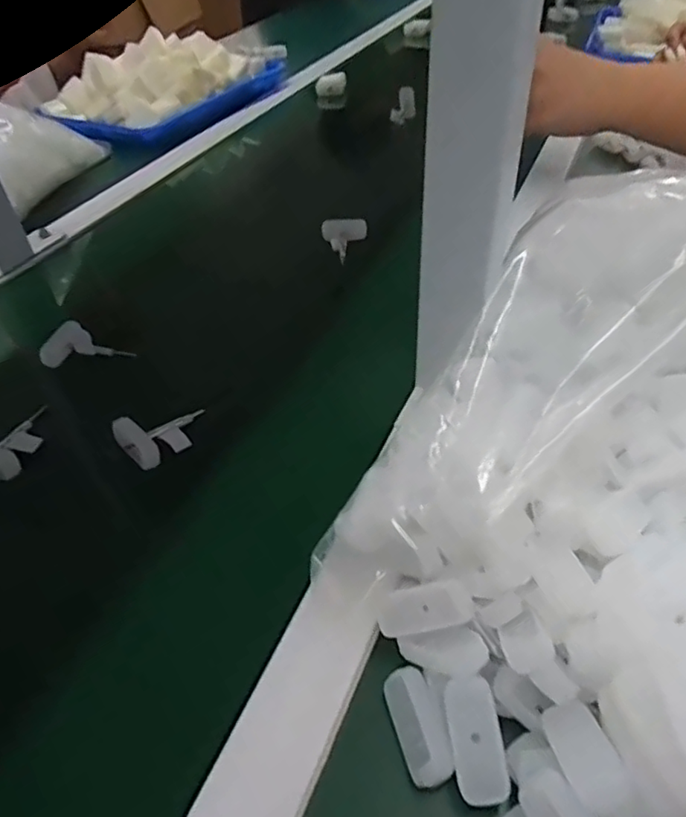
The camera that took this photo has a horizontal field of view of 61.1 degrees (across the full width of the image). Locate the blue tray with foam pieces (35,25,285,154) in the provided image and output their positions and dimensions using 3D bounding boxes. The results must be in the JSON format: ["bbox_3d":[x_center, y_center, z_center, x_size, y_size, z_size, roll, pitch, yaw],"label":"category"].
[{"bbox_3d":[-0.251,-0.471,0.832,0.205,0.098,0.347,22,50,28],"label":"blue tray with foam pieces"}]

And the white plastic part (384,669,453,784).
[{"bbox_3d":[0.031,0.128,0.236,0.018,0.014,0.041,-16,43,-9],"label":"white plastic part"}]

